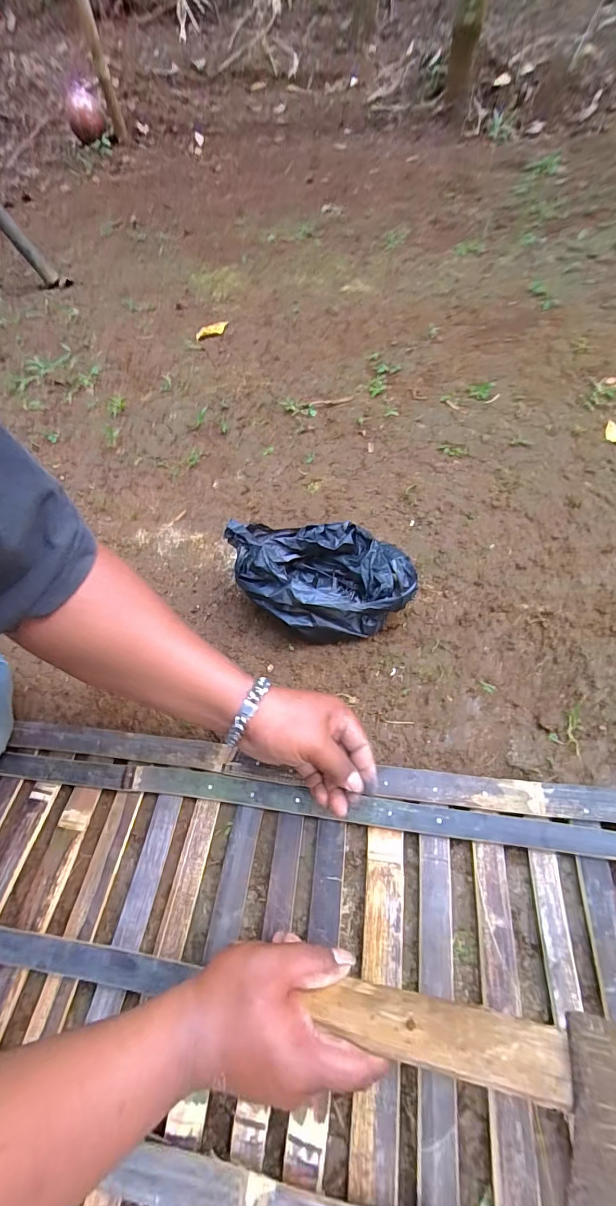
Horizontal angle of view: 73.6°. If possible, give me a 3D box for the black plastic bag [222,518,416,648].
[{"bbox_3d":[0.016,-0.038,0.513,0.221,0.100,0.141,-1,57,4],"label":"black plastic bag"}]

